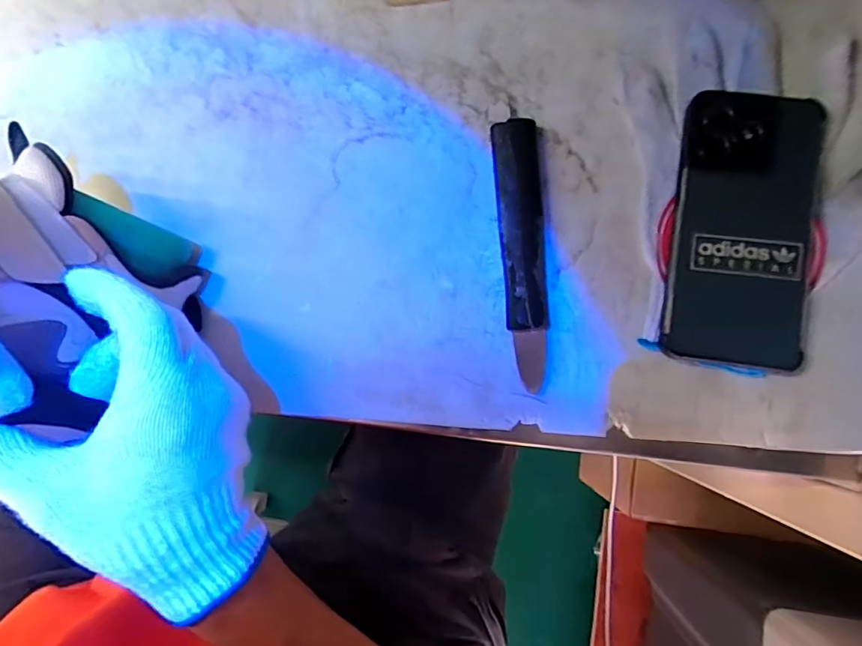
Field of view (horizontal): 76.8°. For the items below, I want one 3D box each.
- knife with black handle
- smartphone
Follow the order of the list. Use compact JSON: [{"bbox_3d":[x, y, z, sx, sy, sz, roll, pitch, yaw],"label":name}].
[{"bbox_3d":[0.059,-0.043,0.338,0.028,0.015,0.165,-4,86,0],"label":"knife with black handle"},{"bbox_3d":[0.185,-0.057,0.323,0.077,0.012,0.163,7,86,9],"label":"smartphone"}]

